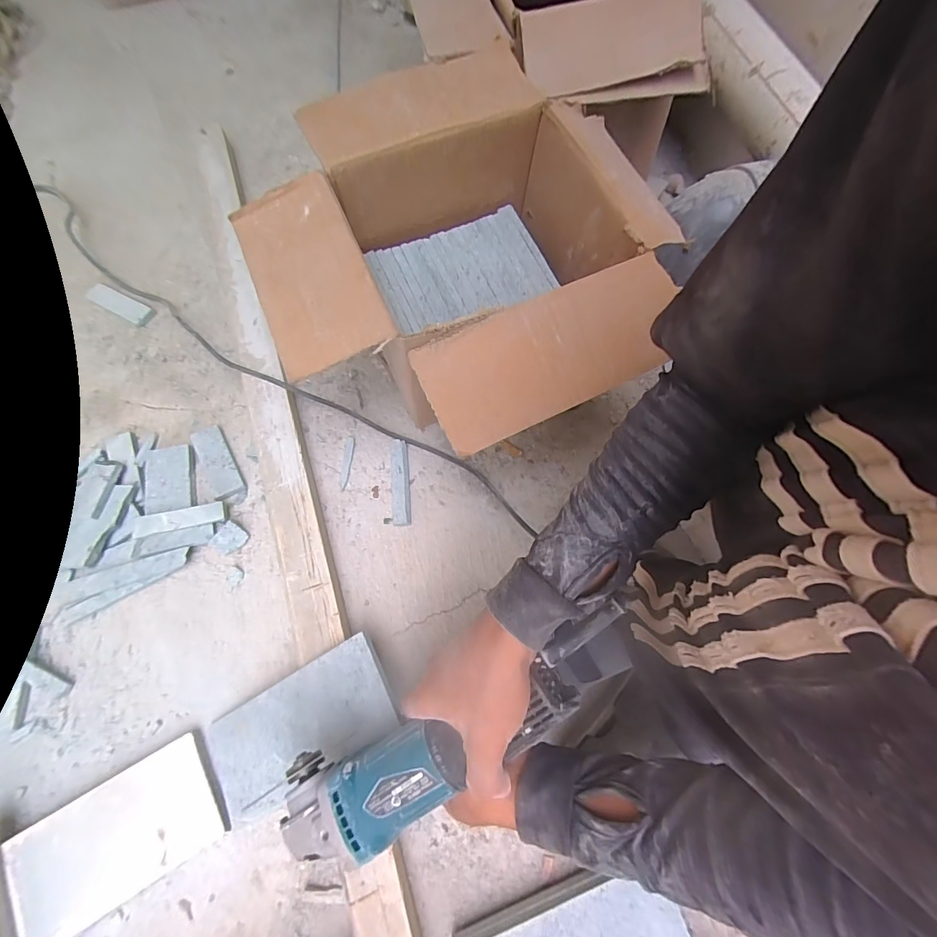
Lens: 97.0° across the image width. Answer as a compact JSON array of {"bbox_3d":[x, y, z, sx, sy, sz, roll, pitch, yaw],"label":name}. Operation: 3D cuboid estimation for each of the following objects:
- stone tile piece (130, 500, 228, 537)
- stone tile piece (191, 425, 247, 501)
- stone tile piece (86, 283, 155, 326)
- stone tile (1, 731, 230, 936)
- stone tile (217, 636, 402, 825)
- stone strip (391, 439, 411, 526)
[{"bbox_3d":[-0.347,0.060,0.498,0.098,0.011,0.028,-13,71,-6],"label":"stone tile piece"},{"bbox_3d":[-0.322,-0.010,0.534,0.038,0.013,0.101,-28,73,-11],"label":"stone tile piece"},{"bbox_3d":[-0.516,-0.244,0.614,0.108,0.009,0.033,27,72,9],"label":"stone tile piece"},{"bbox_3d":[-0.329,0.346,0.391,0.164,0.008,0.098,-28,74,-17],"label":"stone tile"},{"bbox_3d":[-0.166,0.253,0.408,0.200,0.007,0.096,-34,66,6],"label":"stone tile"},{"bbox_3d":[-0.088,0.016,0.538,0.023,0.011,0.114,-4,70,-3],"label":"stone strip"}]

